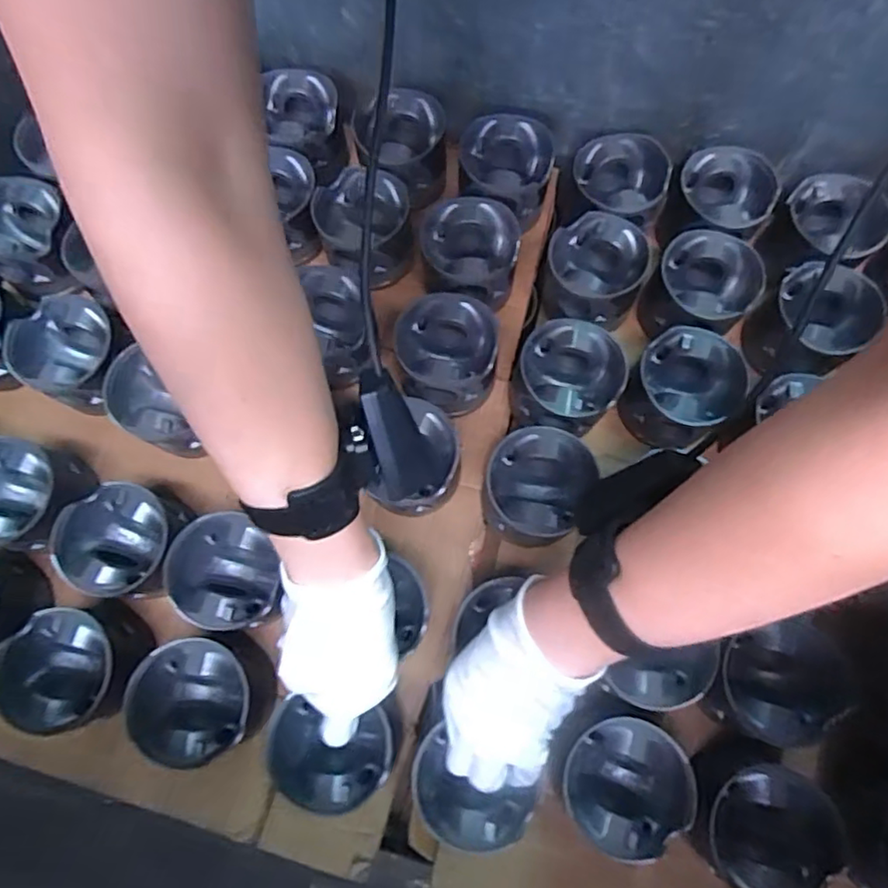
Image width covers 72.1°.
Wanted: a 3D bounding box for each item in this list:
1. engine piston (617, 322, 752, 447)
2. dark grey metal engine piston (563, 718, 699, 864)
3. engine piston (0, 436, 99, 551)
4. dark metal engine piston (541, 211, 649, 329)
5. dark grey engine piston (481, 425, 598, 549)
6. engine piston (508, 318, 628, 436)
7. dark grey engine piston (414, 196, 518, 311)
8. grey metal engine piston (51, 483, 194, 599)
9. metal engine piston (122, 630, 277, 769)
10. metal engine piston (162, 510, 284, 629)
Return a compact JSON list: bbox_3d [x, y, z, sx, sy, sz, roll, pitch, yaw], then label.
[{"bbox_3d":[0.206,-0.045,0.541,0.094,0.073,0.089,0,73,0],"label":"engine piston"},{"bbox_3d":[0.128,0.246,0.451,0.083,0.082,0.087,0,73,0],"label":"dark grey metal engine piston"},{"bbox_3d":[-0.353,0.048,0.521,0.100,0.080,0.091,0,73,0],"label":"engine piston"},{"bbox_3d":[0.140,-0.156,0.580,0.089,0.085,0.085,0,73,0],"label":"dark metal engine piston"},{"bbox_3d":[0.075,0.038,0.518,0.083,0.075,0.088,0,73,0],"label":"dark grey engine piston"},{"bbox_3d":[0.109,-0.054,0.547,0.088,0.071,0.090,5,73,2],"label":"engine piston"},{"bbox_3d":[0.021,-0.173,0.577,0.090,0.065,0.095,0,73,0],"label":"dark grey engine piston"},{"bbox_3d":[-0.258,0.079,0.510,0.090,0.077,0.092,0,73,0],"label":"grey metal engine piston"},{"bbox_3d":[-0.183,0.195,0.474,0.091,0.070,0.087,-13,74,-4],"label":"metal engine piston"},{"bbox_3d":[-0.173,0.108,0.502,0.082,0.071,0.089,-10,73,-3],"label":"metal engine piston"}]

